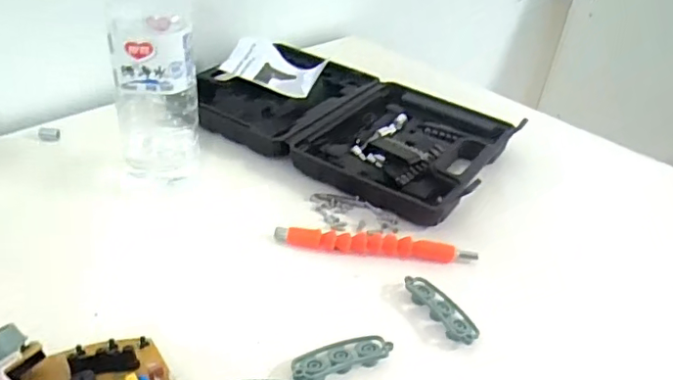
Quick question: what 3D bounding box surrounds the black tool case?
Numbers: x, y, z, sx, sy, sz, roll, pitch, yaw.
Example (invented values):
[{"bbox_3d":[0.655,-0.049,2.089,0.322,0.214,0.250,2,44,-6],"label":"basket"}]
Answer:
[{"bbox_3d":[0.014,-0.078,0.628,0.316,0.036,0.205,27,42,23],"label":"black tool case"}]

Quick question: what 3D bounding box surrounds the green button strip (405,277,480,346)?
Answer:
[{"bbox_3d":[0.080,0.088,0.434,0.027,0.011,0.069,-14,42,-25],"label":"green button strip"}]

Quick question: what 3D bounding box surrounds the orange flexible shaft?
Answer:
[{"bbox_3d":[0.032,0.046,0.487,0.164,0.016,0.014,7,38,0],"label":"orange flexible shaft"}]

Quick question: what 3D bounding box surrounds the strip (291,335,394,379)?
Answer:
[{"bbox_3d":[0.002,0.113,0.390,0.069,0.011,0.024,-13,42,-25],"label":"strip"}]

